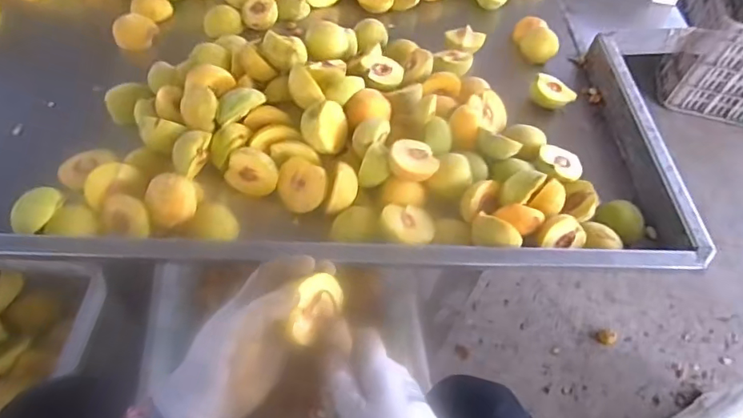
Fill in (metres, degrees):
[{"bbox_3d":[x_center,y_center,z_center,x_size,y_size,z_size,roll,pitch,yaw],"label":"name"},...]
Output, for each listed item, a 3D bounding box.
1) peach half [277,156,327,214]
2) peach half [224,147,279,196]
[{"bbox_3d":[-0.078,-0.026,0.579,0.059,0.028,0.057,-2,85,20],"label":"peach half"},{"bbox_3d":[-0.136,-0.045,0.581,0.056,0.053,0.027,20,27,-11],"label":"peach half"}]

